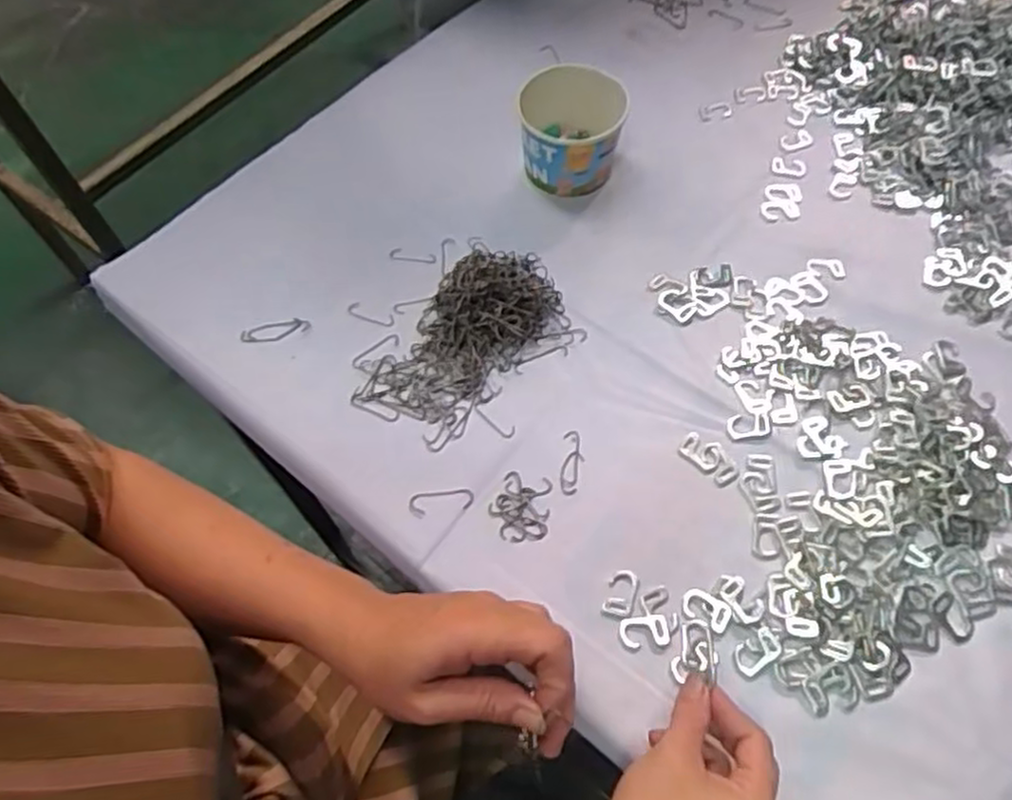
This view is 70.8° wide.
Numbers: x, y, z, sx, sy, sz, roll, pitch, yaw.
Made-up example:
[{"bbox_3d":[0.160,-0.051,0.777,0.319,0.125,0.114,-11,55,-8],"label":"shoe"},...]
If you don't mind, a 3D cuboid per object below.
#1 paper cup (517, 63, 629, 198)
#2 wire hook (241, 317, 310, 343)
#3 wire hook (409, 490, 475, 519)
[{"bbox_3d":[0.058,-0.233,0.629,0.085,0.079,0.093,-1,62,2],"label":"paper cup"},{"bbox_3d":[-0.188,-0.057,0.582,0.055,0.004,0.017,-14,62,-5],"label":"wire hook"},{"bbox_3d":[-0.046,0.072,0.507,0.046,0.004,0.017,-11,62,-3],"label":"wire hook"}]

